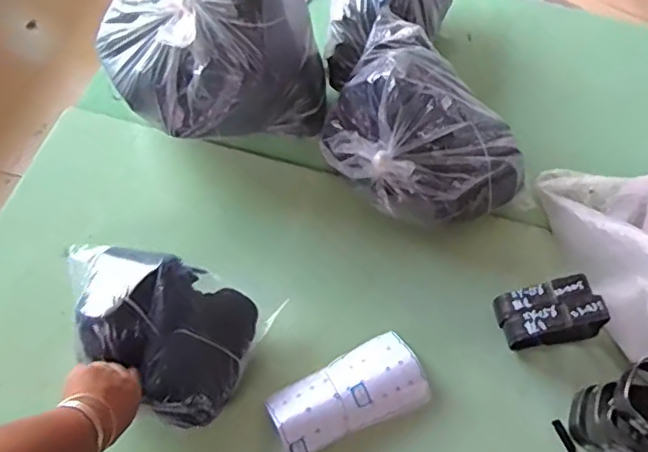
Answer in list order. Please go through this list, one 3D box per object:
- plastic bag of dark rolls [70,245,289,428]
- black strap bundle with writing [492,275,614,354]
[{"bbox_3d":[-0.218,0.108,0.742,0.270,0.088,0.171,28,64,11],"label":"plastic bag of dark rolls"},{"bbox_3d":[0.304,0.118,0.812,0.132,0.085,0.072,-6,63,-6],"label":"black strap bundle with writing"}]

